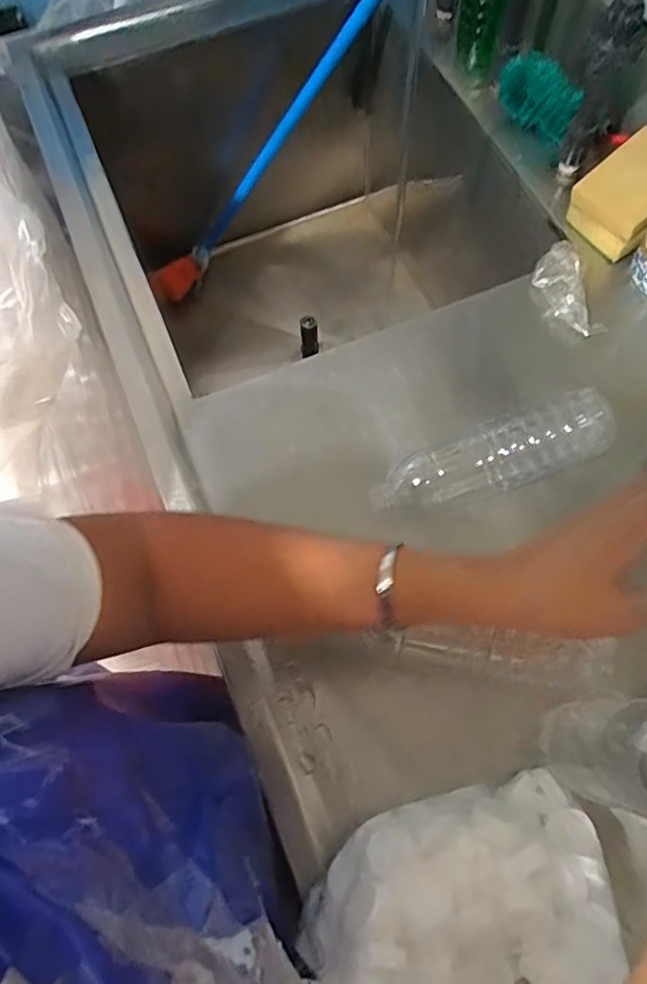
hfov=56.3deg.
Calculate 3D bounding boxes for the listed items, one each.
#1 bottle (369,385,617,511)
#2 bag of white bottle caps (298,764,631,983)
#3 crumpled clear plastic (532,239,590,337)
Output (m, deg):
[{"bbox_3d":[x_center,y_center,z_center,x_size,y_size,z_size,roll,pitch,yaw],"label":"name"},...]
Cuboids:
[{"bbox_3d":[0.143,-0.024,0.519,0.203,0.059,0.053,-21,69,-6],"label":"bottle"},{"bbox_3d":[0.091,0.268,0.365,0.203,0.071,0.161,-41,72,-13],"label":"bag of white bottle caps"},{"bbox_3d":[0.233,-0.198,0.594,0.041,0.033,0.095,-3,68,1],"label":"crumpled clear plastic"}]

